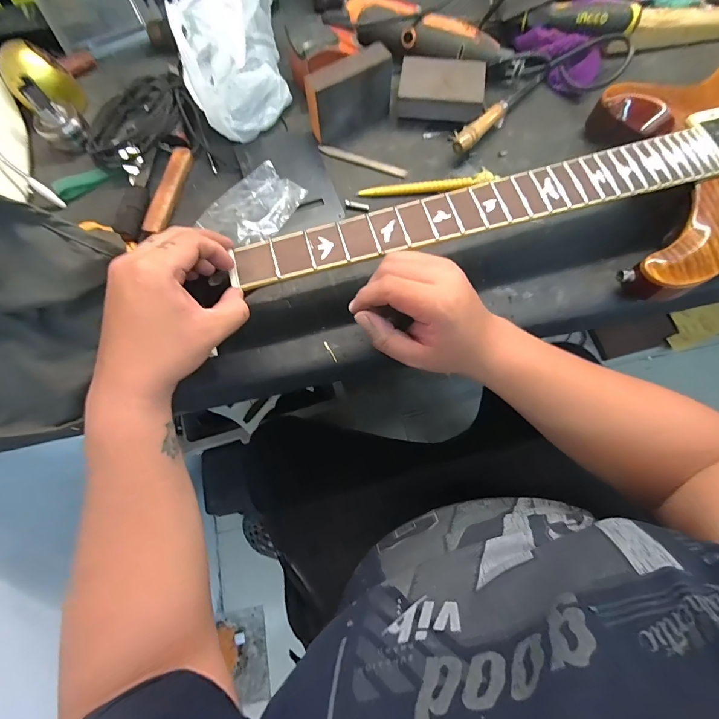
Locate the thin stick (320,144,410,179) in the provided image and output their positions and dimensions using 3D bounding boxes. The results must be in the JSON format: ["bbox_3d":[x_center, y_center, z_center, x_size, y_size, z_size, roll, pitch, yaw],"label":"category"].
[{"bbox_3d":[0.003,-0.241,0.444,0.112,0.006,0.012,20,75,8],"label":"thin stick"}]

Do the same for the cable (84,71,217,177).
[{"bbox_3d":[-0.256,-0.290,0.442,0.154,0.040,0.128,-4,73,1],"label":"cable"}]

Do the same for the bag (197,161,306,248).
[{"bbox_3d":[-0.119,-0.171,0.417,0.077,0.020,0.100,40,78,13],"label":"bag"}]

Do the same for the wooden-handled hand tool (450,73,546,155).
[{"bbox_3d":[0.173,-0.306,0.445,0.021,0.026,0.176,39,78,13],"label":"wooden-handled hand tool"}]

